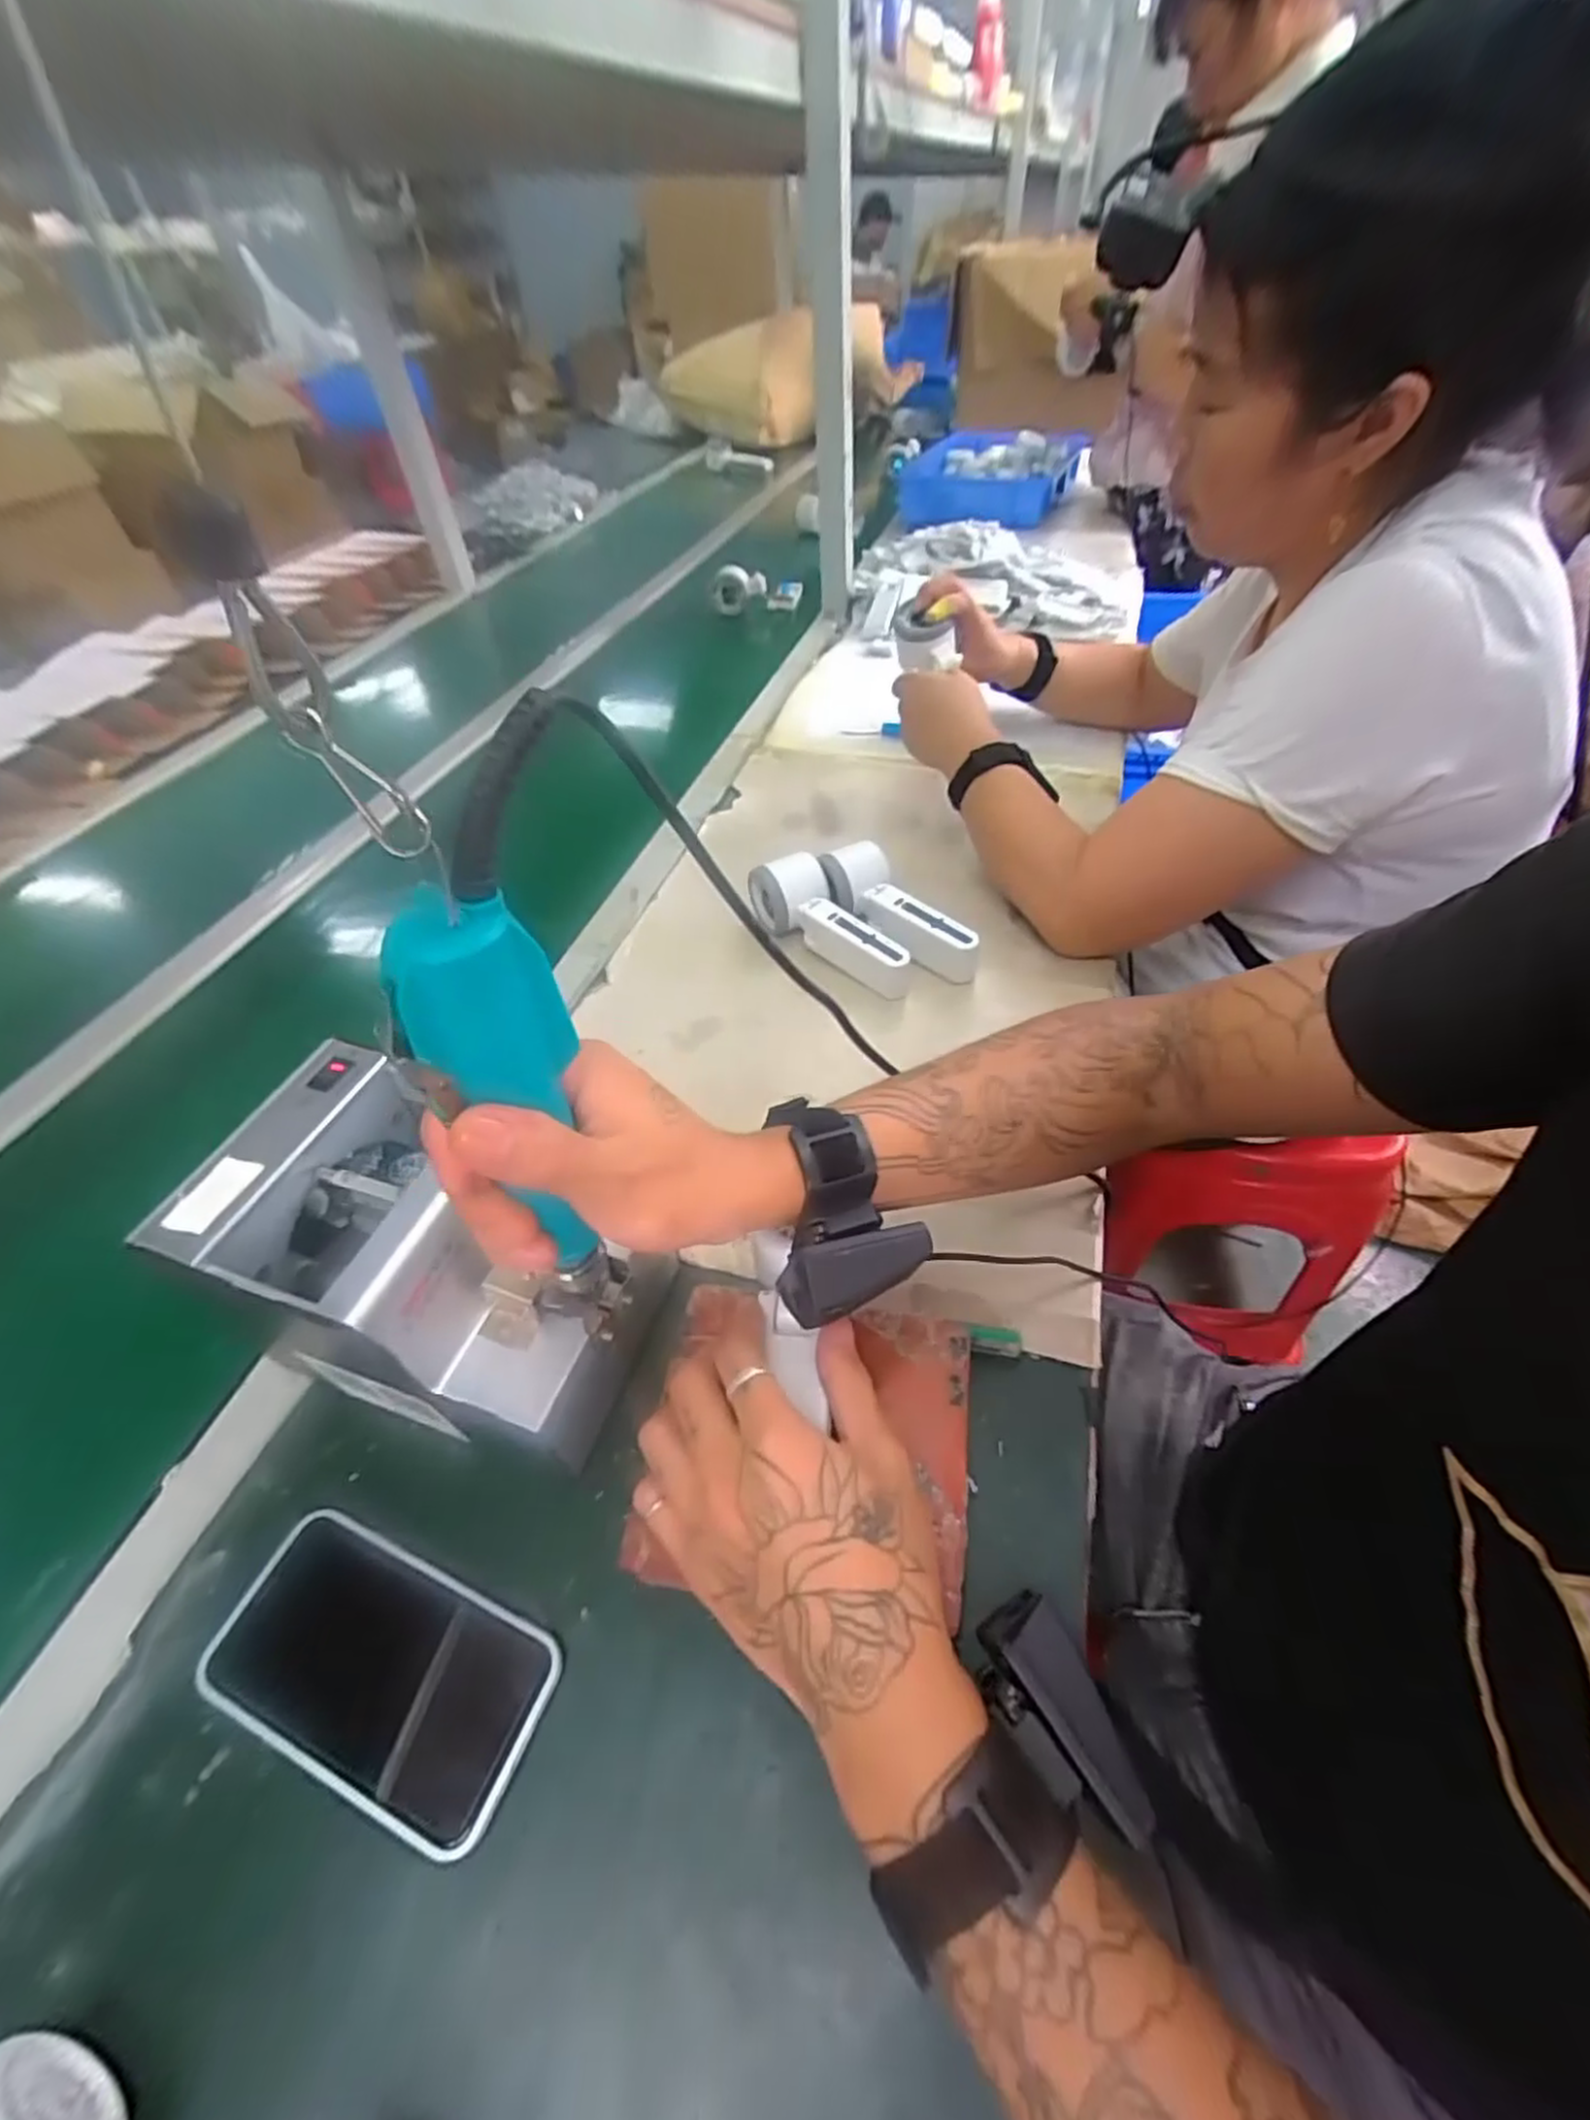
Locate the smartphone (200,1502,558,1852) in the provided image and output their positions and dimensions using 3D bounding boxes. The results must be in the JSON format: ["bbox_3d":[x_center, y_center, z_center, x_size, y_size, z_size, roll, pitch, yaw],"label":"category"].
[{"bbox_3d":[-0.177,0.261,0.329,0.142,0.015,0.076,16,51,17],"label":"smartphone"}]

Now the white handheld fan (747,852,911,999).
[{"bbox_3d":[0.032,-0.114,0.629,0.056,0.049,0.166,-38,56,-27],"label":"white handheld fan"}]

